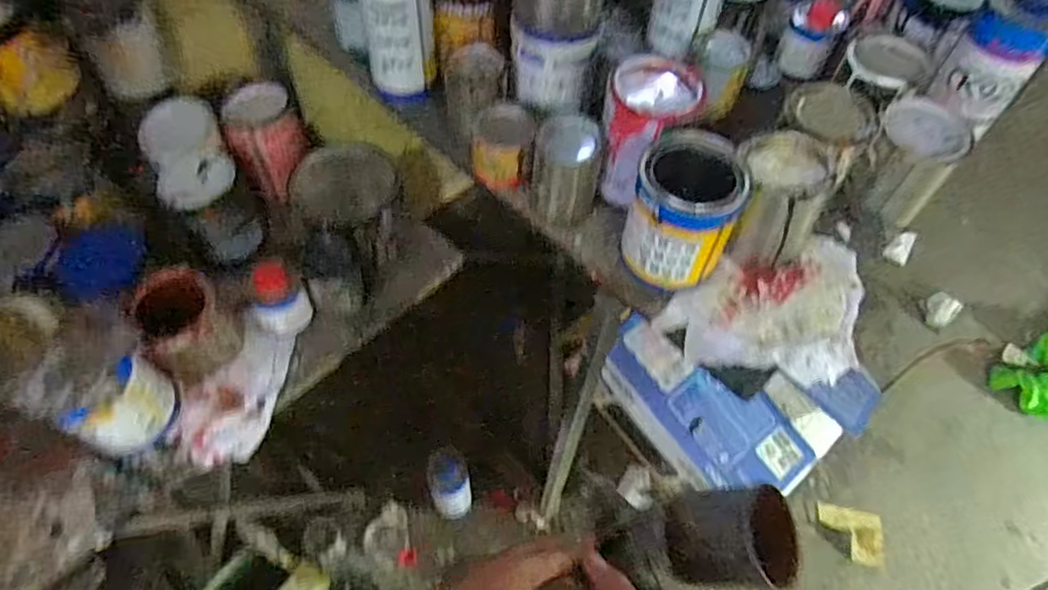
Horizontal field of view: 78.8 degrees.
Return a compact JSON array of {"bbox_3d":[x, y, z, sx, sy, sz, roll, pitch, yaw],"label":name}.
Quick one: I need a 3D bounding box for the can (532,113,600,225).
[{"bbox_3d":[0.045,-0.136,0.696,0.069,0.095,0.070,6,55,3],"label":"can"}]

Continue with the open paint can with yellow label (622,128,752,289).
[{"bbox_3d":[0.161,-0.083,0.648,0.106,0.128,0.102,15,56,9],"label":"open paint can with yellow label"}]

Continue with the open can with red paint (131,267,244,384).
[{"bbox_3d":[-0.408,0.043,0.784,0.097,0.114,0.109,-32,61,-21],"label":"open can with red paint"}]

